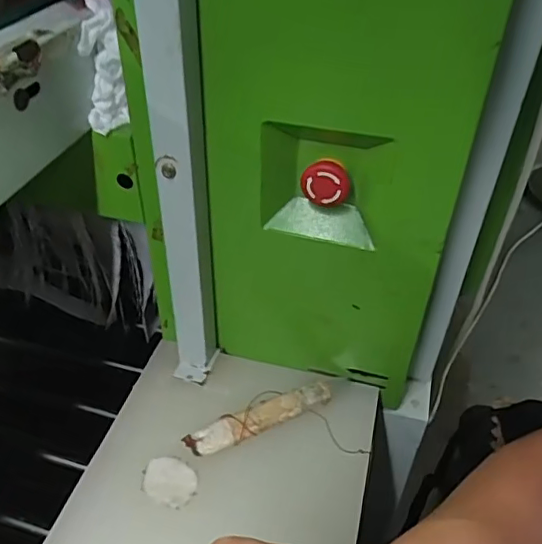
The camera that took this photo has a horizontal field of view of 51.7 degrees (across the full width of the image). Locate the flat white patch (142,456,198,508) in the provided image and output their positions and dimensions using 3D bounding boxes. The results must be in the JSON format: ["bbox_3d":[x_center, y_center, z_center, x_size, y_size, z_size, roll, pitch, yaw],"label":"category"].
[{"bbox_3d":[-0.086,0.178,0.478,0.047,0.004,0.039,18,46,16],"label":"flat white patch"}]

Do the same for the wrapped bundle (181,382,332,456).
[{"bbox_3d":[-0.010,0.136,0.522,0.140,0.017,0.029,-18,45,-20],"label":"wrapped bundle"}]

